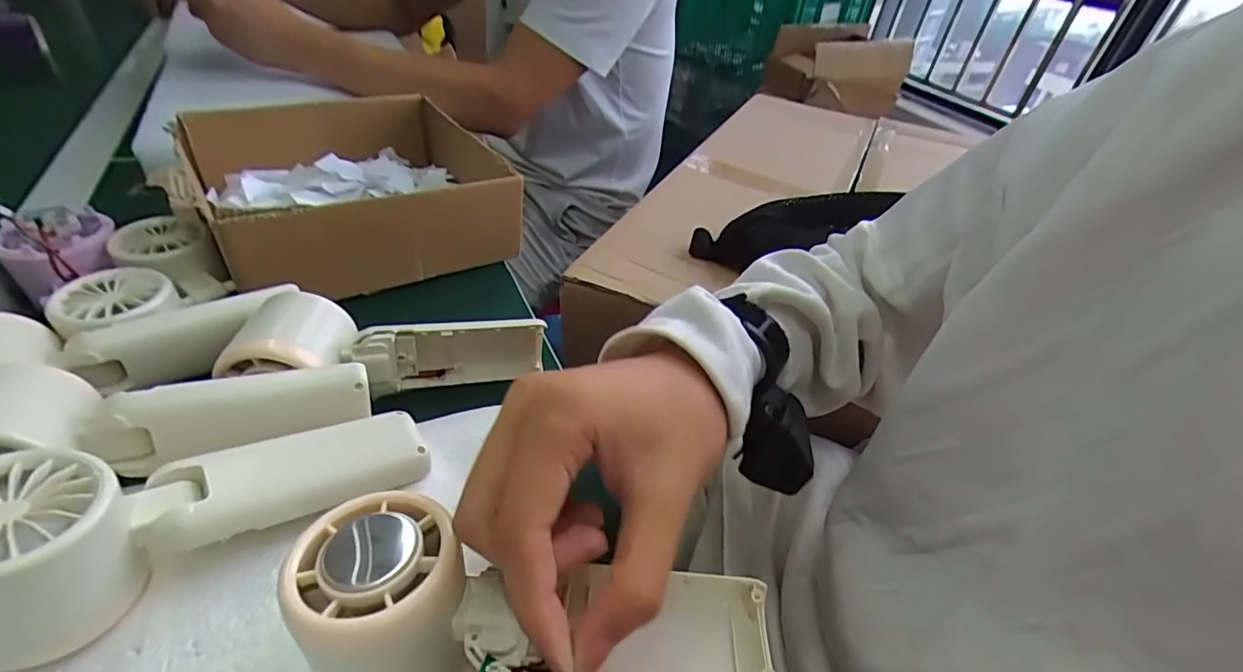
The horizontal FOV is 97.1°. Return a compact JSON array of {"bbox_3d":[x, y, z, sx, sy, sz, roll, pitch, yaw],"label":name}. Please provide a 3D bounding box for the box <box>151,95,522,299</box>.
[{"bbox_3d":[-0.218,-0.127,0.439,0.204,0.072,0.217,-18,46,-29],"label":"box"}]

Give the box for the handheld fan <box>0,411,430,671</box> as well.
[{"bbox_3d":[-0.168,0.069,0.231,0.161,0.049,0.052,-11,41,-44],"label":"handheld fan"}]

